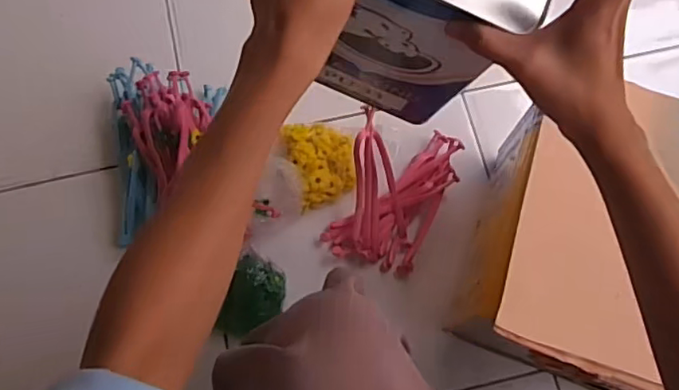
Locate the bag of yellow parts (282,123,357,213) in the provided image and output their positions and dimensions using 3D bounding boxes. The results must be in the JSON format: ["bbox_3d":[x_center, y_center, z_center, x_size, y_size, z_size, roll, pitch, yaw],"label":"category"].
[{"bbox_3d":[-0.020,-0.048,0.790,0.091,0.027,0.113,-18,75,-5],"label":"bag of yellow parts"}]

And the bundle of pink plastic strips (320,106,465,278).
[{"bbox_3d":[0.072,-0.012,0.747,0.131,0.095,0.196,20,75,6],"label":"bundle of pink plastic strips"}]

